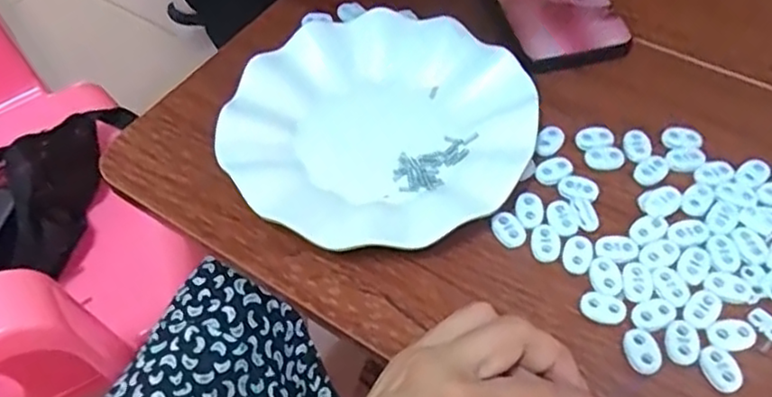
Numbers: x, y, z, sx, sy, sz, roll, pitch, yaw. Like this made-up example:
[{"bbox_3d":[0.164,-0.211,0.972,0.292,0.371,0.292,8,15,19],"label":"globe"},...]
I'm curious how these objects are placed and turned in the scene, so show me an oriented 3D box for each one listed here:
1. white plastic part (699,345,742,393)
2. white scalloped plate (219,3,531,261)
[{"bbox_3d":[0.162,0.083,0.322,0.016,0.005,0.022,-23,57,-11],"label":"white plastic part"},{"bbox_3d":[-0.007,-0.046,0.413,0.181,0.022,0.176,-2,55,3],"label":"white scalloped plate"}]

